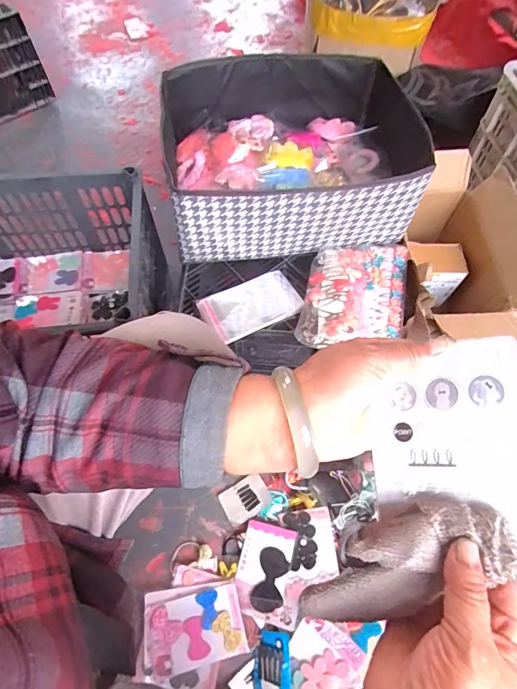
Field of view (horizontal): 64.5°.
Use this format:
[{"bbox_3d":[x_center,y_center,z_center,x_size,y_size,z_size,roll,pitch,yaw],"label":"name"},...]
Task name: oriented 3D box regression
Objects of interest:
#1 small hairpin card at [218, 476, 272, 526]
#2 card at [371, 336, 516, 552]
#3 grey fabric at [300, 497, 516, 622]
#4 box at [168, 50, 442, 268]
[{"bbox_3d":[-0.024,0.281,0.740,0.084,0.011,0.061,-25,66,-13],"label":"small hairpin card"},{"bbox_3d":[0.125,0.064,0.269,0.094,0.005,0.129,-6,80,27],"label":"card"},{"bbox_3d":[0.087,0.139,0.259,0.135,0.028,0.059,-36,66,13],"label":"grey fabric"},{"bbox_3d":[0.057,-0.331,0.728,0.416,0.163,0.338,-7,64,-4],"label":"box"}]

